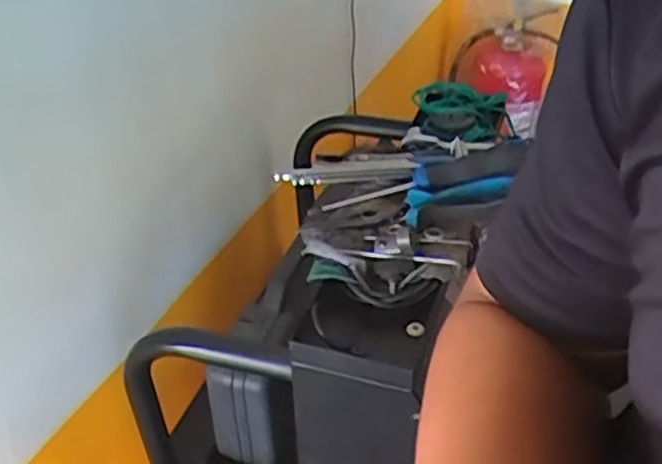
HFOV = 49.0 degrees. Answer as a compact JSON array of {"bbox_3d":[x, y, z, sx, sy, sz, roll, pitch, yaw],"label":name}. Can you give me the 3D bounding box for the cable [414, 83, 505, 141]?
[{"bbox_3d":[0.134,-0.131,0.788,0.095,0.025,0.105,18,40,25],"label":"cable"}]

